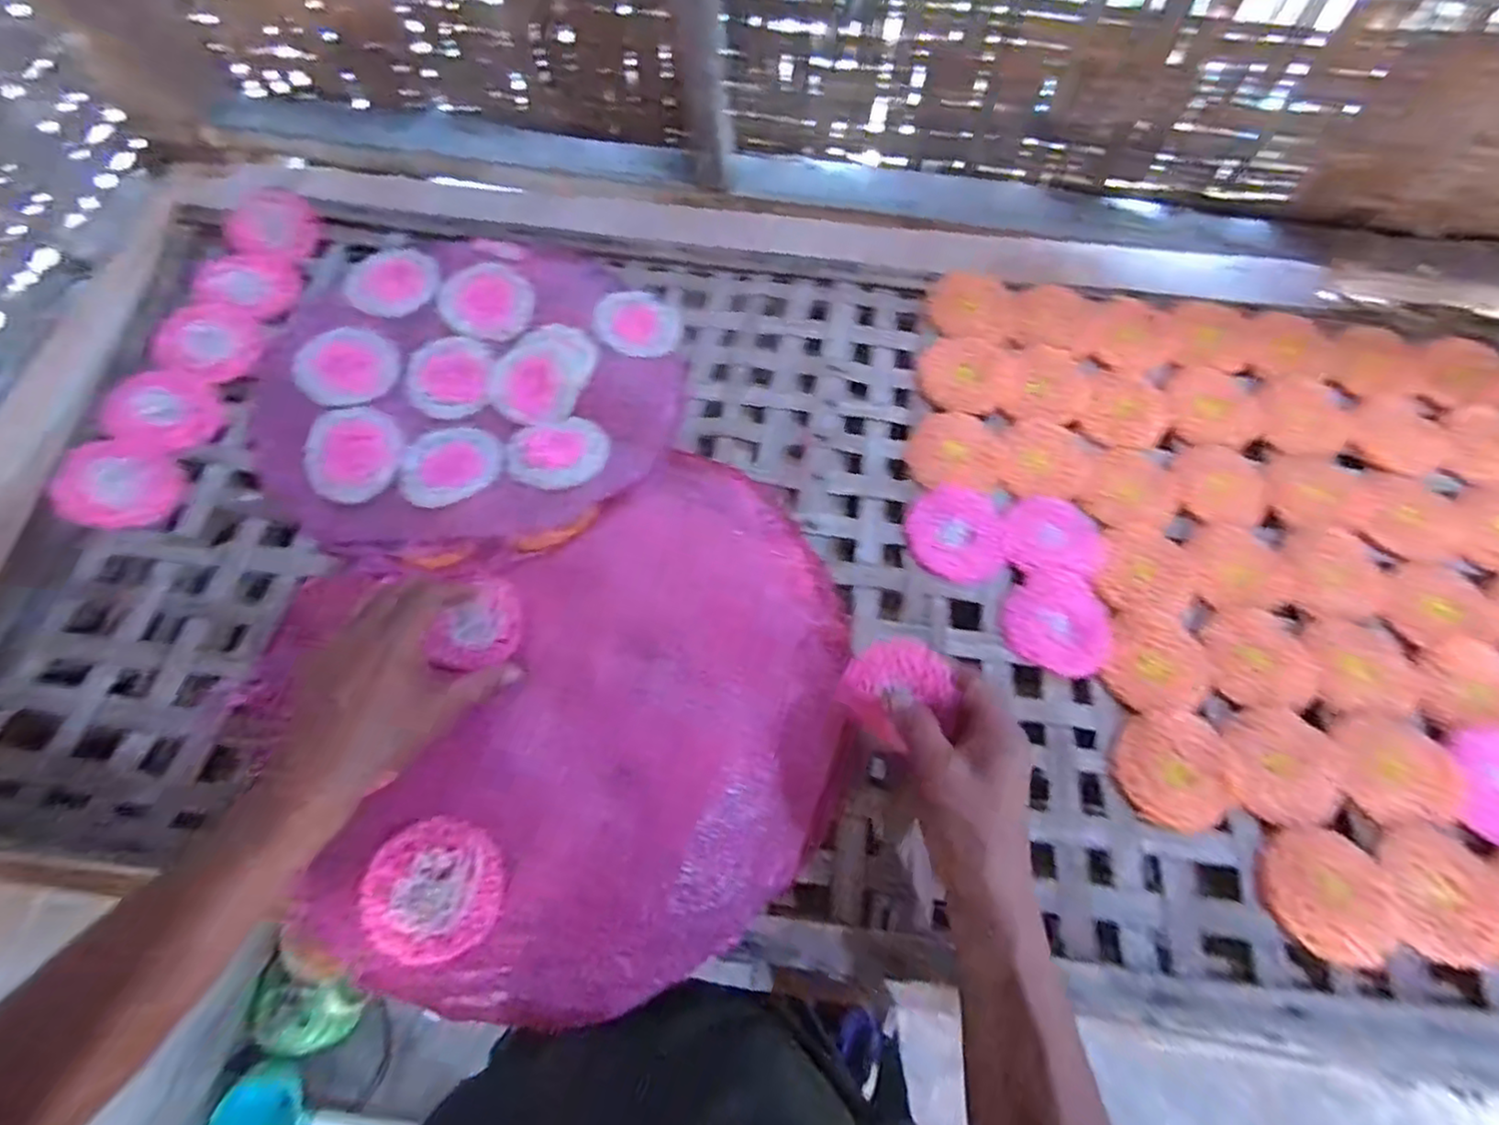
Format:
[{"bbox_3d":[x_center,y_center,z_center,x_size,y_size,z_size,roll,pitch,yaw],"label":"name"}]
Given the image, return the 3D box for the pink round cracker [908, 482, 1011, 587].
[{"bbox_3d":[0.164,-0.024,0.530,0.073,0.005,0.084,-1,66,-1],"label":"pink round cracker"}]

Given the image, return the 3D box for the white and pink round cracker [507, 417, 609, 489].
[{"bbox_3d":[-0.153,-0.087,0.540,0.075,0.014,0.068,-26,69,-12],"label":"white and pink round cracker"}]

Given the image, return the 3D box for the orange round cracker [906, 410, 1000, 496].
[{"bbox_3d":[0.172,-0.094,0.562,0.073,0.008,0.077,8,66,3],"label":"orange round cracker"}]

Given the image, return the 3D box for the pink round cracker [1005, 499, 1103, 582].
[{"bbox_3d":[0.242,-0.021,0.533,0.078,0.004,0.069,8,66,3],"label":"pink round cracker"}]

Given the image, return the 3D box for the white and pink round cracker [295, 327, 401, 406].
[{"bbox_3d":[-0.341,-0.168,0.569,0.076,0.008,0.086,-22,68,-27],"label":"white and pink round cracker"}]

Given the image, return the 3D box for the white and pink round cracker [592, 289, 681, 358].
[{"bbox_3d":[-0.103,-0.217,0.603,0.078,0.014,0.073,0,66,-1],"label":"white and pink round cracker"}]

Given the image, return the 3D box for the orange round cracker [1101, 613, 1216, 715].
[{"bbox_3d":[0.302,0.075,0.493,0.073,0.004,0.077,0,66,-1],"label":"orange round cracker"}]

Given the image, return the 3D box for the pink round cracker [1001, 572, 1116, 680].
[{"bbox_3d":[0.235,0.044,0.507,0.077,0.007,0.076,0,66,-1],"label":"pink round cracker"}]

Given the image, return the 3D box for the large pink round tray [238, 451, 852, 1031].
[{"bbox_3d":[-0.112,0.104,0.457,0.380,0.030,0.329,-22,68,-12],"label":"large pink round tray"}]

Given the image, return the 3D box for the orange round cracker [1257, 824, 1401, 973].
[{"bbox_3d":[0.371,0.212,0.428,0.076,0.011,0.079,-4,66,-3],"label":"orange round cracker"}]

